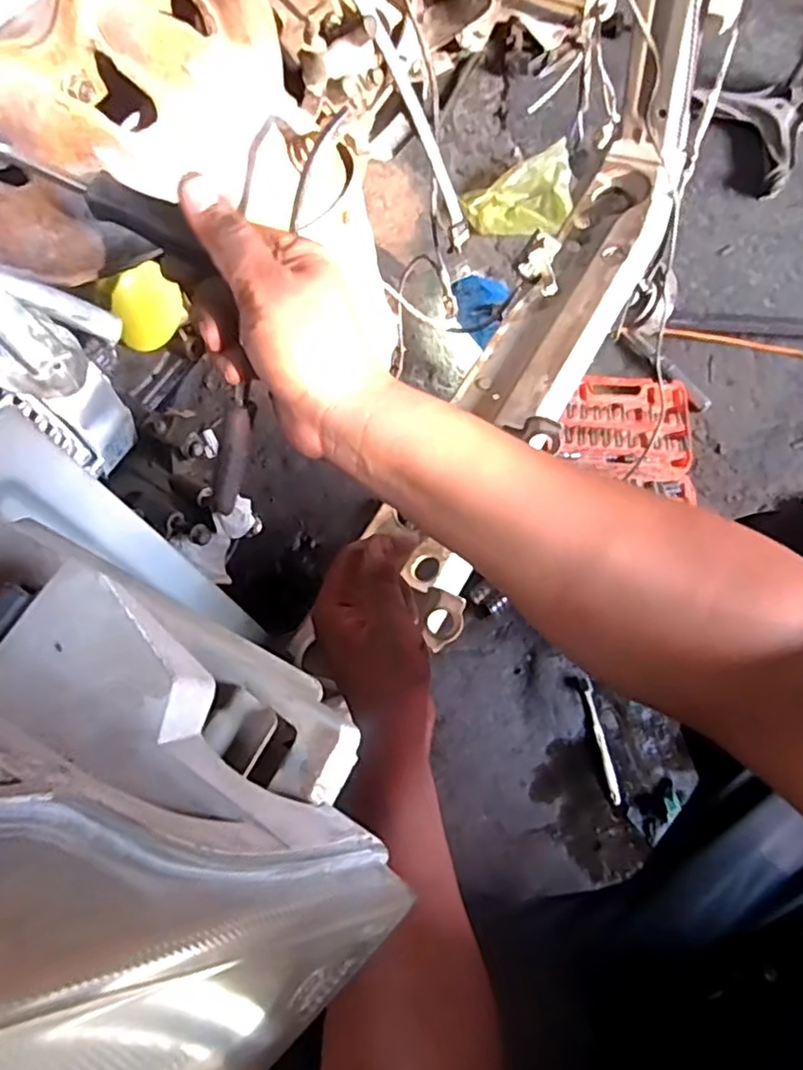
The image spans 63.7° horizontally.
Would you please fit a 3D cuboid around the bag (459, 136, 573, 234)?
[{"bbox_3d":[0.251,-0.741,1.413,0.240,0.078,0.178,-10,66,0],"label":"bag"}]

